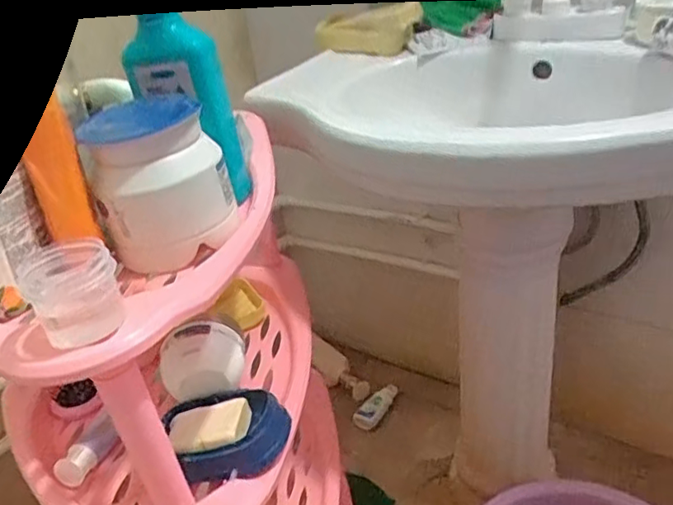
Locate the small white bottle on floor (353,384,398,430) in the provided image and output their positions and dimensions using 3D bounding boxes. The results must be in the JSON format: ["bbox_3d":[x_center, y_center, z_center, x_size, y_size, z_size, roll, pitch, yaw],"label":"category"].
[{"bbox_3d":[0.083,0.315,1.231,0.050,0.027,0.125,18,38,37],"label":"small white bottle on floor"}]

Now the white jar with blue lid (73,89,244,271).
[{"bbox_3d":[-0.145,-0.061,0.501,0.105,0.113,0.091,-14,30,-13],"label":"white jar with blue lid"}]

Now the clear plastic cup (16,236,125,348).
[{"bbox_3d":[-0.157,0.025,0.365,0.042,0.052,0.045,4,31,19],"label":"clear plastic cup"}]

